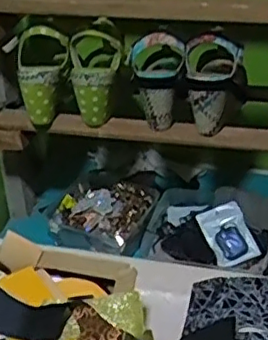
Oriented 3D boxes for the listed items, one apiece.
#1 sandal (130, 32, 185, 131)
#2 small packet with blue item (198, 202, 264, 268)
[{"bbox_3d":[0.033,-0.123,0.887,0.078,0.131,0.066,-2,32,2],"label":"sandal"},{"bbox_3d":[0.149,0.101,0.982,0.068,0.017,0.101,-24,65,2],"label":"small packet with blue item"}]

